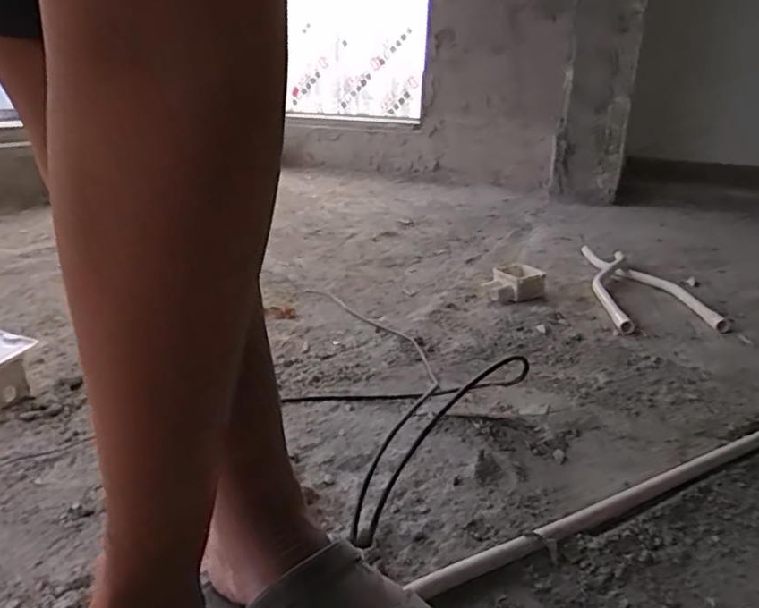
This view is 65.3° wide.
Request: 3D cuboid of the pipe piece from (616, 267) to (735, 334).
[{"bbox_3d":[0.596,-0.014,1.194,0.071,0.031,0.344,-4,21,-14],"label":"pipe piece"}]

